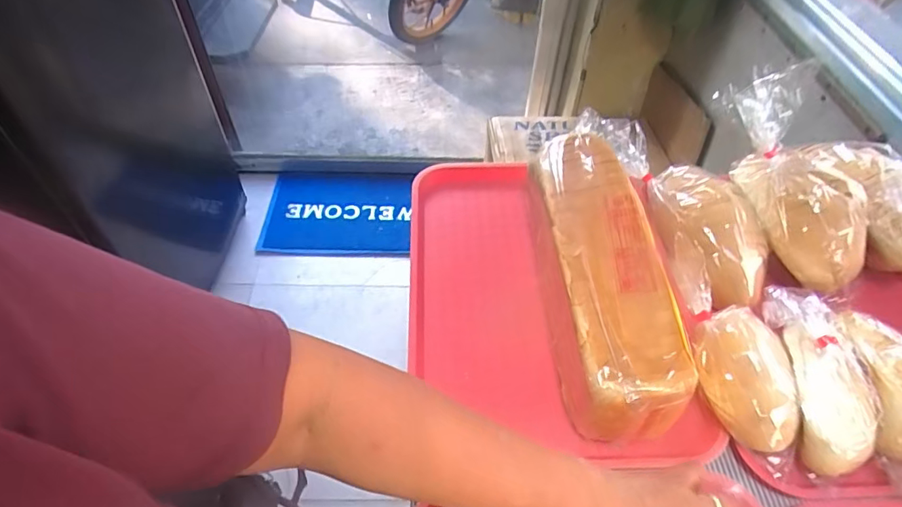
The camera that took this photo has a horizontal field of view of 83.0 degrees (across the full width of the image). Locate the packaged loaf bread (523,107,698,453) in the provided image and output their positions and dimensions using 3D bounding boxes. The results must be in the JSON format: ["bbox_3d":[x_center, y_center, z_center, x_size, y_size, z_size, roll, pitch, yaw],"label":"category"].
[{"bbox_3d":[0.153,0.026,0.534,0.095,0.112,0.323,-2,50,-4],"label":"packaged loaf bread"}]

